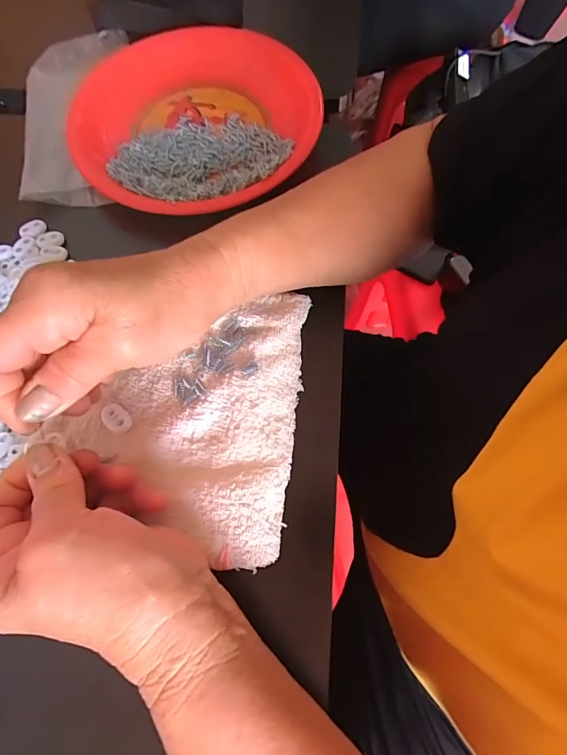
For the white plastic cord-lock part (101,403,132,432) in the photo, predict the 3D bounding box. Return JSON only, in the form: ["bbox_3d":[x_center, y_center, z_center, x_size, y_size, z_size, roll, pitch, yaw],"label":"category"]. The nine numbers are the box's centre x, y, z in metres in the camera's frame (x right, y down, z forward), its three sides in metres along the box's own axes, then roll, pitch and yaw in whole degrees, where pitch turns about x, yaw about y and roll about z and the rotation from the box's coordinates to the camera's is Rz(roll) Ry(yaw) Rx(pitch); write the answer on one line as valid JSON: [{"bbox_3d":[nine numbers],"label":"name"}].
[{"bbox_3d":[-0.109,0.027,0.263,0.022,0.005,0.014,32,71,15],"label":"white plastic cord-lock part"}]

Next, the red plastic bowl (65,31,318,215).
[{"bbox_3d":[-0.081,-0.245,0.379,0.226,0.033,0.221,-1,66,2],"label":"red plastic bowl"}]

